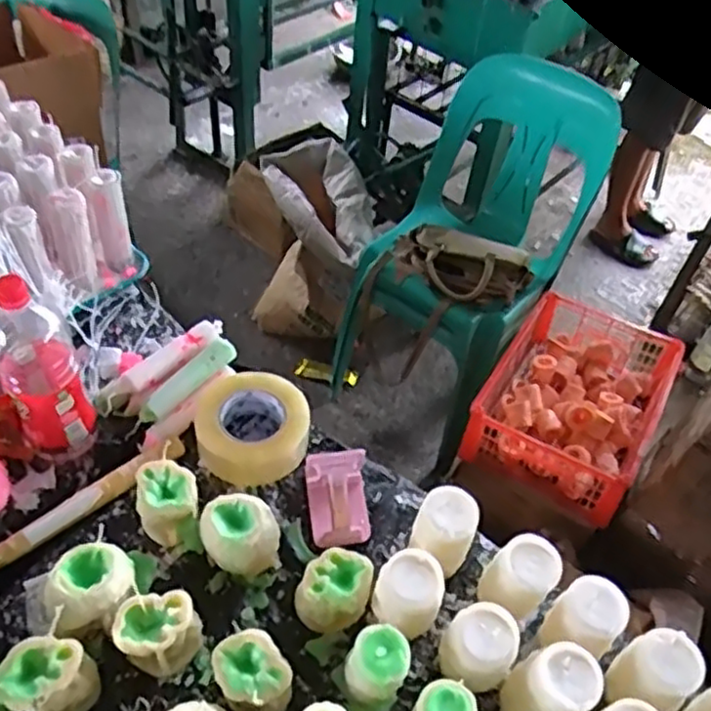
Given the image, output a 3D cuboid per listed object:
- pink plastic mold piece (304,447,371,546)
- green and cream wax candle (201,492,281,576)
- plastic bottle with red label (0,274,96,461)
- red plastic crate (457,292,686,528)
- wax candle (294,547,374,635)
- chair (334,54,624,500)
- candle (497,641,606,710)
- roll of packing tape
[{"bbox_3d":[-0.017,0.155,0.792,0.069,0.085,0.087,-2,49,-8],"label":"pink plastic mold piece"},{"bbox_3d":[-0.122,0.196,0.755,0.074,0.083,0.072,3,49,-3],"label":"green and cream wax candle"},{"bbox_3d":[-0.346,0.010,0.771,0.078,0.242,0.092,-24,55,-24],"label":"plastic bottle with red label"},{"bbox_3d":[0.453,0.085,1.468,0.317,0.127,0.450,28,52,18],"label":"red plastic crate"},{"bbox_3d":[-0.019,0.243,0.727,0.066,0.075,0.068,3,49,-3],"label":"wax candle"},{"bbox_3d":[0.253,-0.190,1.564,0.532,0.723,0.477,-34,60,-30],"label":"chair"},{"bbox_3d":[0.179,0.315,0.662,0.062,0.105,0.064,3,49,-3],"label":"candle"},{"bbox_3d":[-0.125,0.082,0.865,0.130,0.055,0.143,3,49,-3],"label":"roll of packing tape"}]

